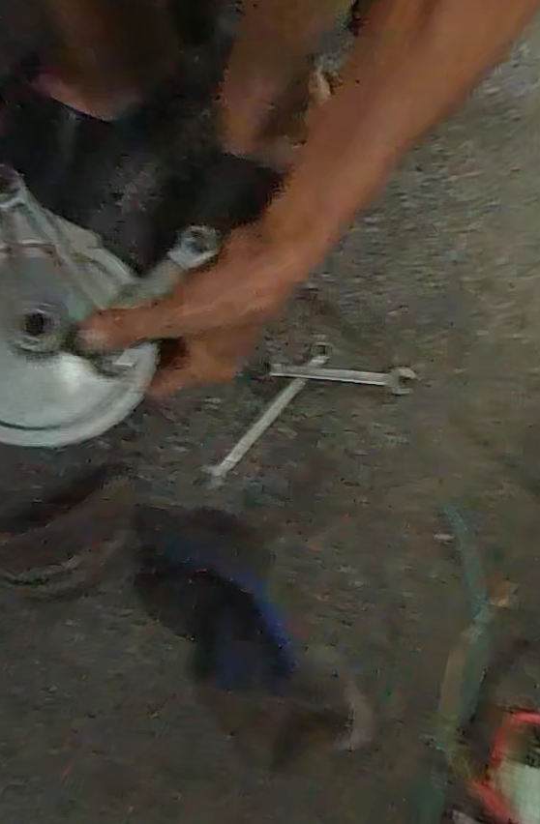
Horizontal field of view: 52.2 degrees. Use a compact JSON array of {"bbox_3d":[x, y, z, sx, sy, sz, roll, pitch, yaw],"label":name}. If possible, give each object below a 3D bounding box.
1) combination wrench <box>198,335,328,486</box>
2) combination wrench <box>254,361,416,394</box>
[{"bbox_3d":[0.000,-0.003,0.396,0.018,0.008,0.136,38,74,8],"label":"combination wrench"},{"bbox_3d":[0.049,-0.025,0.405,0.118,0.004,0.021,0,75,-10],"label":"combination wrench"}]

